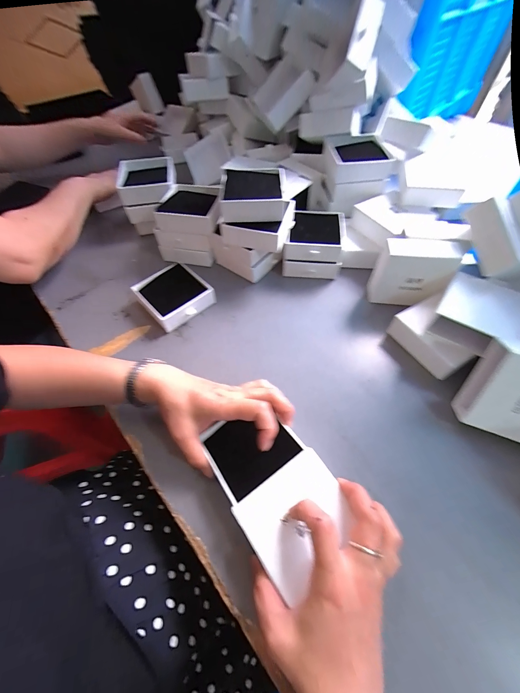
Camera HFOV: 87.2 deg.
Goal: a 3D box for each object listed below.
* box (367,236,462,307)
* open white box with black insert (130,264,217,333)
[{"bbox_3d":[0.217,-0.104,0.393,0.103,0.086,0.045,7,57,6],"label":"box"},{"bbox_3d":[-0.132,-0.076,0.414,0.088,0.037,0.089,39,66,23],"label":"open white box with black insert"}]

